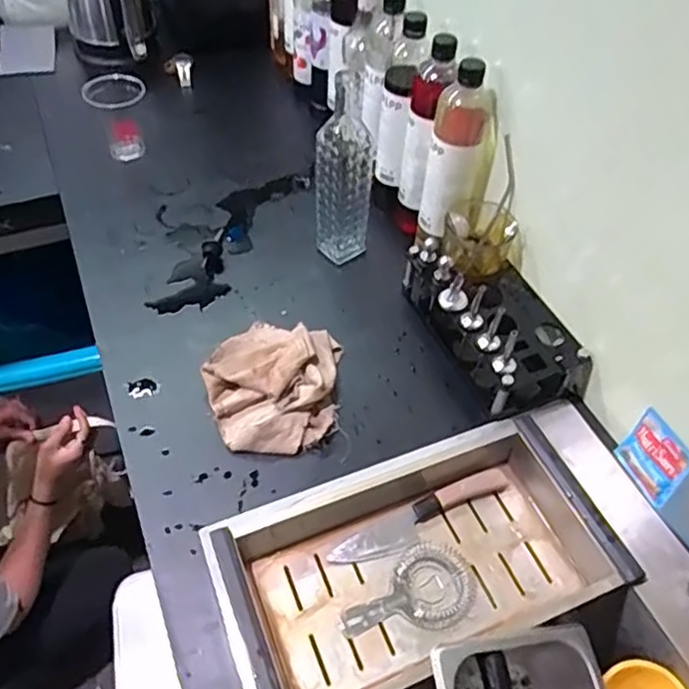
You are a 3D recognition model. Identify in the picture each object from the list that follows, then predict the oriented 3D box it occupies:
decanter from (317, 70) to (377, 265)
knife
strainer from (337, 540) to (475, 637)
[{"bbox_3d":[0.001,-0.221,0.832,0.064,0.253,0.051,-19,54,-18],"label":"decanter"},{"bbox_3d":[0.088,0.190,0.702,0.217,0.013,0.038,-21,54,-20],"label":"knife"},{"bbox_3d":[0.068,0.259,0.648,0.142,0.013,0.084,-21,55,-20],"label":"strainer"}]

